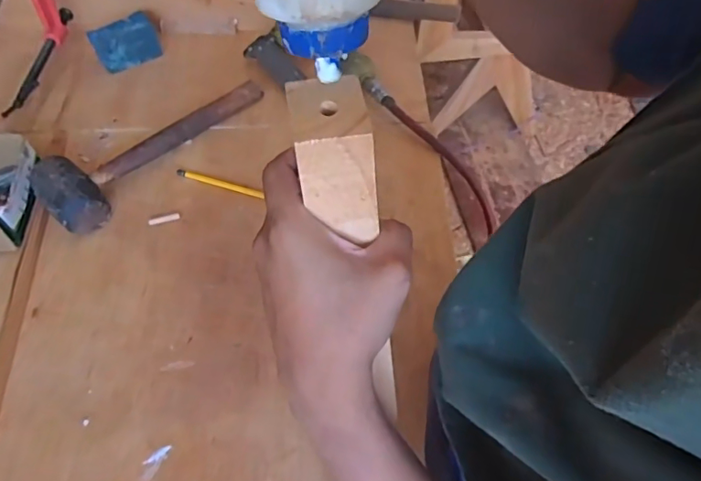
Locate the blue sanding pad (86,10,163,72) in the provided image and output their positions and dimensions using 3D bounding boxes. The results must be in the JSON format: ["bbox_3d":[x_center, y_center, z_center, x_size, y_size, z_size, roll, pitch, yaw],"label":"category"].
[{"bbox_3d":[-0.351,-0.311,0.802,0.098,0.050,0.058,-30,62,-18],"label":"blue sanding pad"}]

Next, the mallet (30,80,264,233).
[{"bbox_3d":[-0.273,-0.135,0.683,0.093,0.060,0.301,33,63,19],"label":"mallet"}]

